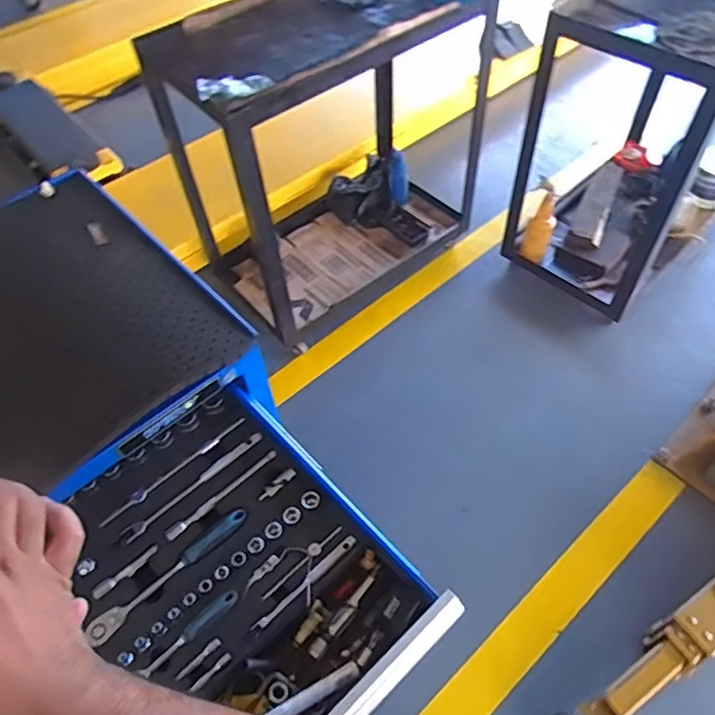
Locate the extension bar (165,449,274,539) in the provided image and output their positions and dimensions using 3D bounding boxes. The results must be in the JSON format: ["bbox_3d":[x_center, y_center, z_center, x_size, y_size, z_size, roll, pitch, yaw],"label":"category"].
[{"bbox_3d":[-0.153,0.153,0.661,0.148,0.010,0.014,-39,61,-23],"label":"extension bar"}]

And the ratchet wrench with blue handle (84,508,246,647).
[{"bbox_3d":[-0.194,0.220,0.604,0.181,0.016,0.024,-37,60,-22],"label":"ratchet wrench with blue handle"}]

